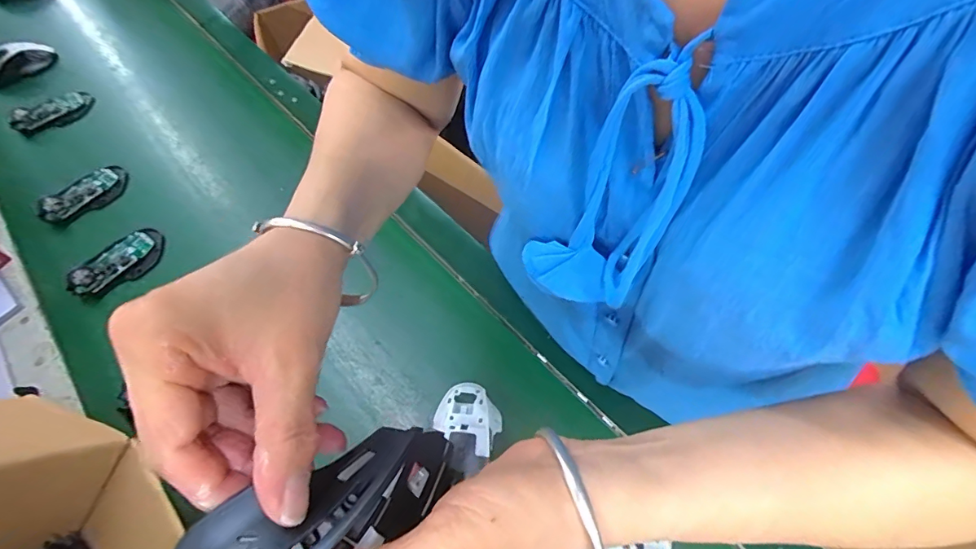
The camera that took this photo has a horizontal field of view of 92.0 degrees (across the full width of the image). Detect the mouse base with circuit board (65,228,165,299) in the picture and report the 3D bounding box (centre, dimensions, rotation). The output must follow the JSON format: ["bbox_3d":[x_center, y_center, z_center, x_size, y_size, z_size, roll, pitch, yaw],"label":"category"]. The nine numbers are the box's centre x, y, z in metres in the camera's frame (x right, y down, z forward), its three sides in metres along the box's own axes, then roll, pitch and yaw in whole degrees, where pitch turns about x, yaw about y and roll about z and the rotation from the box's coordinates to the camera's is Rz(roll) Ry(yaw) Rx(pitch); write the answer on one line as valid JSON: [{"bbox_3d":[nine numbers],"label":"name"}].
[{"bbox_3d":[-0.474,-0.018,0.601,0.070,0.020,0.113,32,66,21],"label":"mouse base with circuit board"}]

